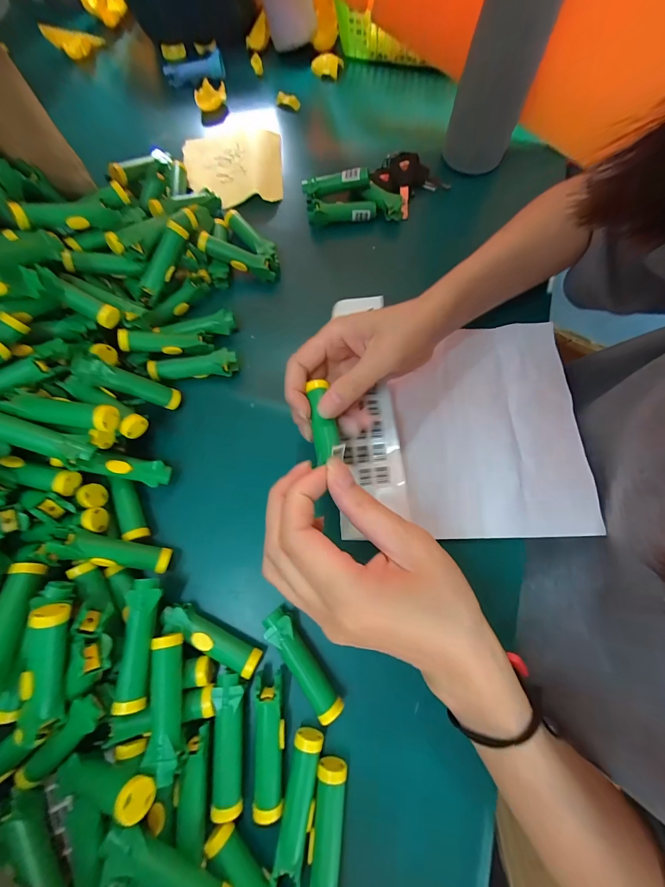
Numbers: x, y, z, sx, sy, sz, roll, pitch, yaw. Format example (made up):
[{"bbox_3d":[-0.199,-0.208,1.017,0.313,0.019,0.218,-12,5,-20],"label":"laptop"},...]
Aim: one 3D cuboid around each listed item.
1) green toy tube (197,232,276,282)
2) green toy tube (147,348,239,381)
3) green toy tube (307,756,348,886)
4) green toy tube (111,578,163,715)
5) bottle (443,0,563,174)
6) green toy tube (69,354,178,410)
[{"bbox_3d":[-0.099,-0.198,0.351,0.081,0.017,0.021,18,73,-9],"label":"green toy tube"},{"bbox_3d":[-0.133,-0.075,0.321,0.078,0.022,0.020,-10,72,-3],"label":"green toy tube"},{"bbox_3d":[-0.004,0.258,0.217,0.020,0.018,0.079,6,72,3],"label":"green toy tube"},{"bbox_3d":[-0.135,0.139,0.236,0.020,0.024,0.078,-1,72,0],"label":"green toy tube"},{"bbox_3d":[0.169,-0.382,0.315,0.066,0.202,0.054,25,74,8],"label":"bottle"},{"bbox_3d":[-0.172,-0.051,0.284,0.019,0.083,0.019,-13,69,31],"label":"green toy tube"}]

